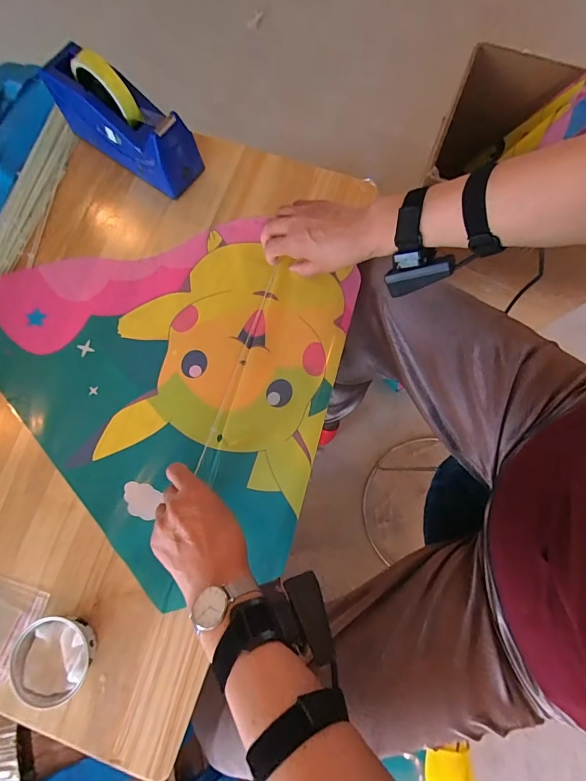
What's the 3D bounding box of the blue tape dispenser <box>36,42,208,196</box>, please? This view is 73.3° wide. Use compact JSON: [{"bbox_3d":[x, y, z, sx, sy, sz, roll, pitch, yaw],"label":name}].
[{"bbox_3d":[-0.227,-0.362,0.525,0.196,0.120,0.073,33,80,8],"label":"blue tape dispenser"}]

